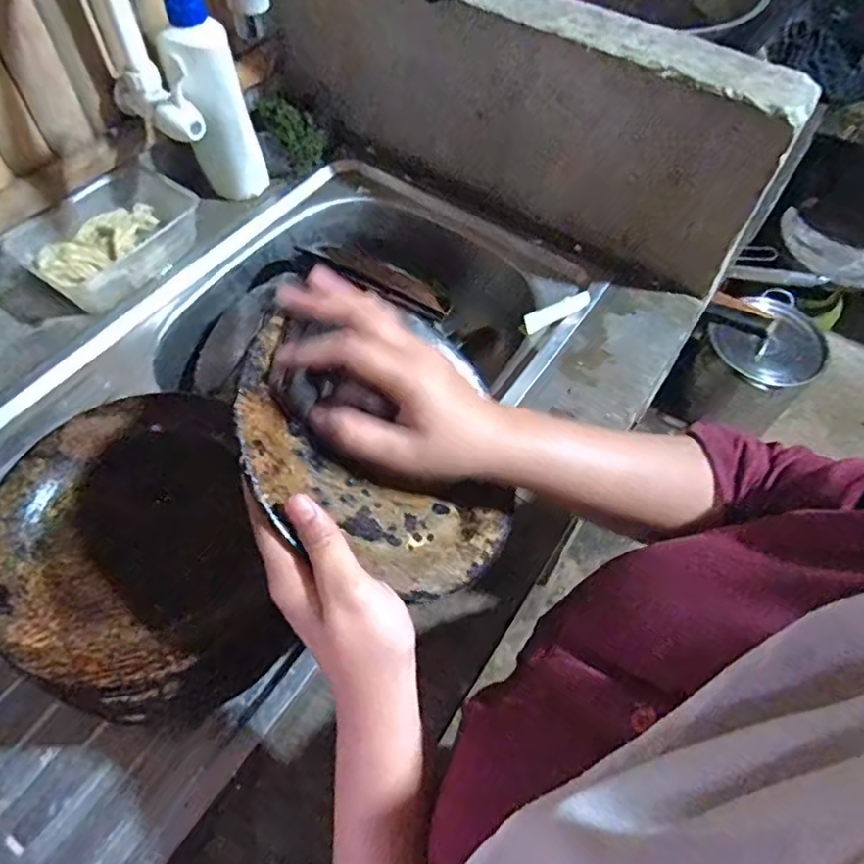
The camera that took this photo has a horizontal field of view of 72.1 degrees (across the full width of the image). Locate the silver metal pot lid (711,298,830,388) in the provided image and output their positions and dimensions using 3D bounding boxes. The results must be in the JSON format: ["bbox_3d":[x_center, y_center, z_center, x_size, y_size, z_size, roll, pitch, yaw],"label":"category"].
[{"bbox_3d":[0.845,-0.231,1.456,0.275,0.052,0.242,-37,67,-22],"label":"silver metal pot lid"}]

